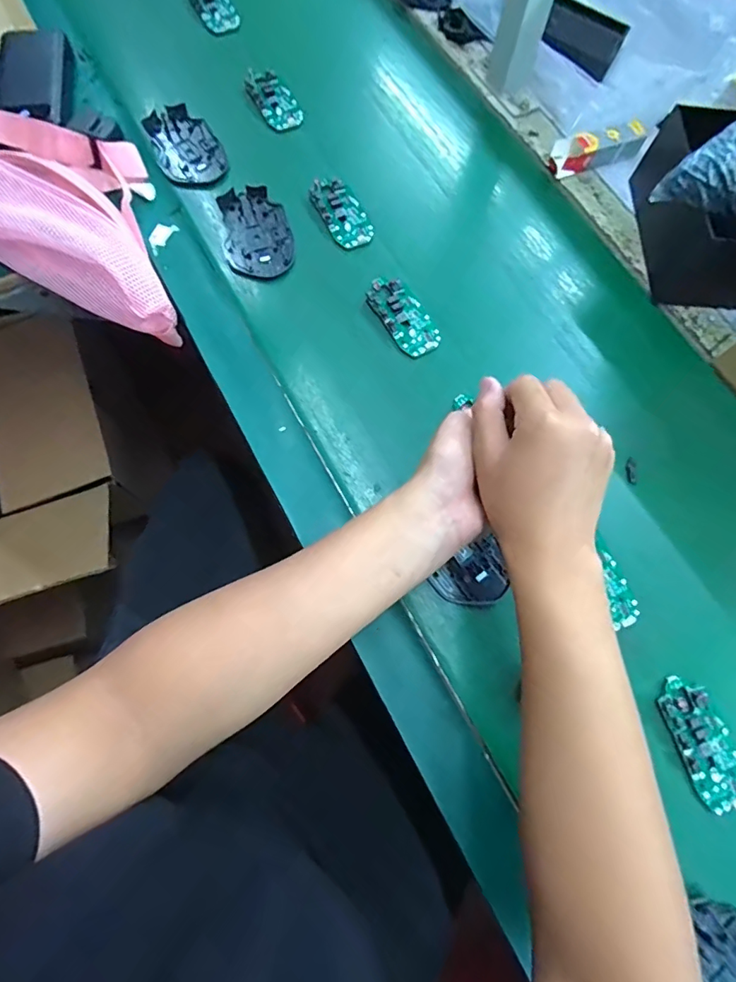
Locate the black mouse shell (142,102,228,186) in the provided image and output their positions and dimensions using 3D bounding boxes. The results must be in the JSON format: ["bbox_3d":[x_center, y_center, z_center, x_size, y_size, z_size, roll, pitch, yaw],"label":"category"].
[{"bbox_3d":[-0.211,-0.401,0.569,0.075,0.017,0.115,-21,74,-8],"label":"black mouse shell"}]

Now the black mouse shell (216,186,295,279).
[{"bbox_3d":[-0.122,-0.284,0.535,0.072,0.010,0.112,-9,73,-4],"label":"black mouse shell"}]

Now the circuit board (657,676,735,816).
[{"bbox_3d":[0.271,0.201,0.391,0.045,0.008,0.098,-18,74,-7],"label":"circuit board"}]

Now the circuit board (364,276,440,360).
[{"bbox_3d":[0.037,-0.182,0.505,0.046,0.009,0.094,-31,76,-10],"label":"circuit board"}]

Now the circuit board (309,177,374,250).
[{"bbox_3d":[-0.028,-0.312,0.544,0.048,0.006,0.095,-25,75,-9],"label":"circuit board"}]

